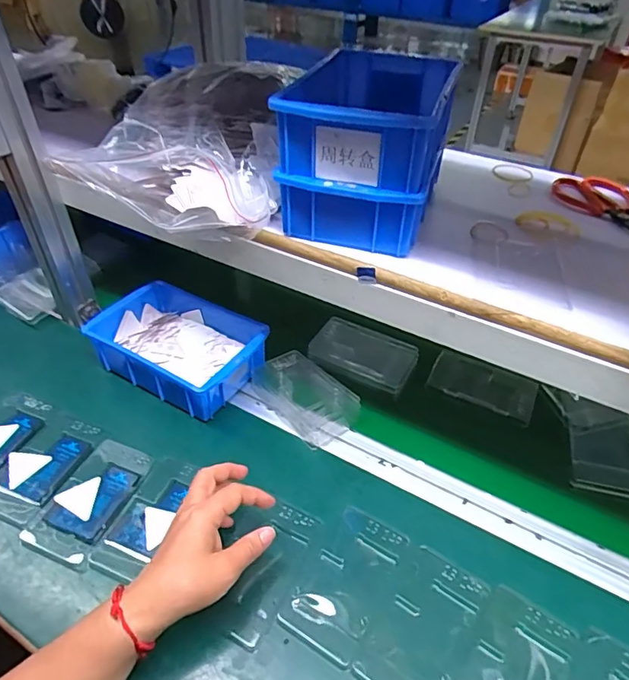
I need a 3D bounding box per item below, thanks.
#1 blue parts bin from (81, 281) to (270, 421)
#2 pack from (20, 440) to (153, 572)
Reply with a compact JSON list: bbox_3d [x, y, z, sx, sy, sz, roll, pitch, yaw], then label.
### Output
[{"bbox_3d":[-0.168,0.008,0.648,0.201,0.063,0.138,22,45,21],"label":"blue parts bin"},{"bbox_3d":[-0.228,0.163,0.518,0.073,0.020,0.125,17,43,17],"label":"pack"}]

